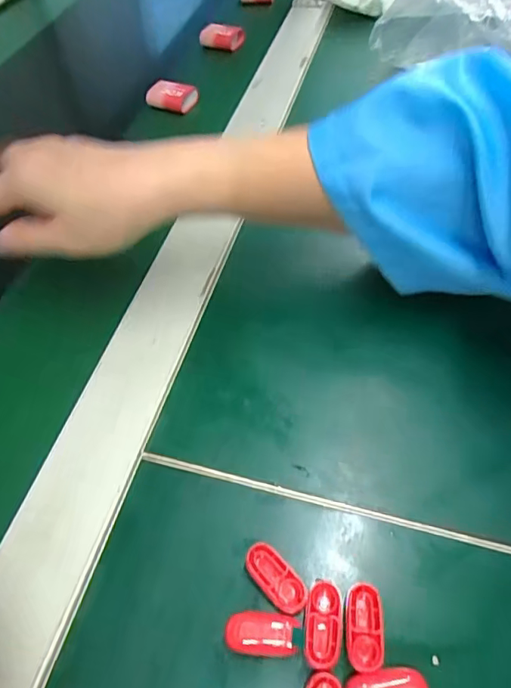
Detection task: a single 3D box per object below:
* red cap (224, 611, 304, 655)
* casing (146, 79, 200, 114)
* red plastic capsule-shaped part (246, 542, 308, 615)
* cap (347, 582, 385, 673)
[{"bbox_3d":[0.003,0.129,0.219,0.032,0.015,0.016,3,54,5],"label":"red cap"},{"bbox_3d":[-0.083,-0.246,0.487,0.049,0.017,0.030,28,60,22],"label":"casing"},{"bbox_3d":[0.010,0.112,0.232,0.016,0.012,0.034,-36,60,-21],"label":"red plastic capsule-shaped part"},{"bbox_3d":[0.048,0.127,0.220,0.016,0.013,0.033,1,54,4],"label":"cap"}]

